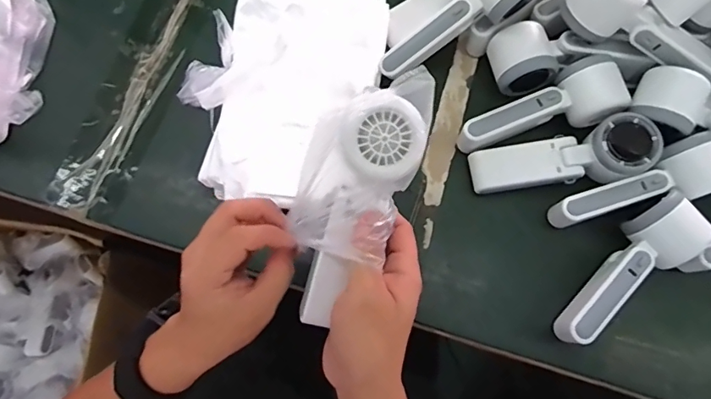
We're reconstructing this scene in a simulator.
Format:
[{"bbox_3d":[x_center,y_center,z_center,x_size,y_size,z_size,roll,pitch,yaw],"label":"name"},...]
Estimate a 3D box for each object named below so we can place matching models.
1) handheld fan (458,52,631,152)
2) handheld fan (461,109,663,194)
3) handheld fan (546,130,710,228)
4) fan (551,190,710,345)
[{"bbox_3d":[0.179,-0.080,0.466,0.155,0.057,0.061,-24,76,-8],"label":"handheld fan"},{"bbox_3d":[0.196,-0.036,0.454,0.161,0.055,0.060,-11,74,-6],"label":"handheld fan"},{"bbox_3d":[0.265,-0.004,0.446,0.153,0.056,0.054,-23,75,-10],"label":"handheld fan"},{"bbox_3d":[0.238,0.064,0.431,0.157,0.059,0.054,-35,78,-12],"label":"fan"}]

